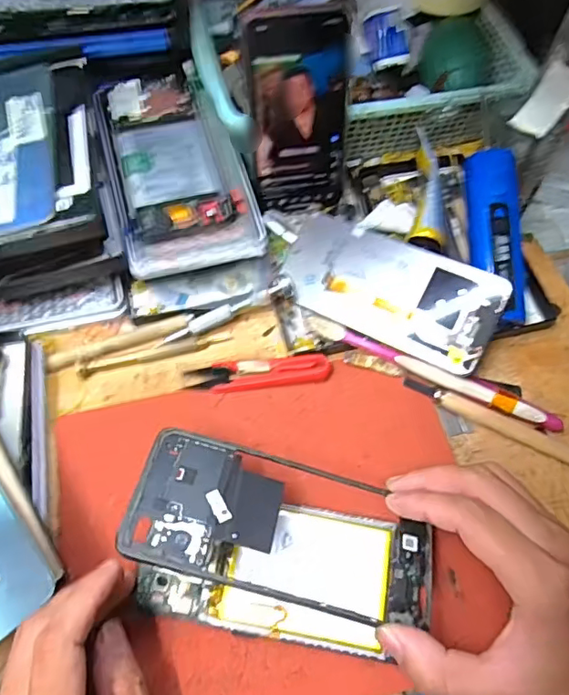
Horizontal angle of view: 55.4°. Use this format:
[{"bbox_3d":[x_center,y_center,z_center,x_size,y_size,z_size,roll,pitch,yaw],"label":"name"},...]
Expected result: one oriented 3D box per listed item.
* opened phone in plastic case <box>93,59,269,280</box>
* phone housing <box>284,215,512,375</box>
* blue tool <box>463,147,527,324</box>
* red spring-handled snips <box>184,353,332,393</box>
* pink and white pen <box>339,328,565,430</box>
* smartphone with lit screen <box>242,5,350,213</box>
[{"bbox_3d":[-0.081,-0.139,0.415,0.100,0.030,0.178,-14,63,-9],"label":"opened phone in plastic case"},{"bbox_3d":[0.074,-0.044,0.394,0.157,0.006,0.074,25,86,21],"label":"phone housing"},{"bbox_3d":[0.159,-0.084,0.403,0.039,0.026,0.132,-5,80,-5],"label":"blue tool"},{"bbox_3d":[-0.018,0.016,0.381,0.099,0.007,0.025,-6,62,-5],"label":"red spring-handled snips"},{"bbox_3d":[0.115,0.024,0.378,0.157,0.011,0.012,22,63,10],"label":"pink and white pen"},{"bbox_3d":[0.012,-0.169,0.405,0.071,0.144,0.005,-10,45,-4],"label":"smartphone with lit screen"}]

